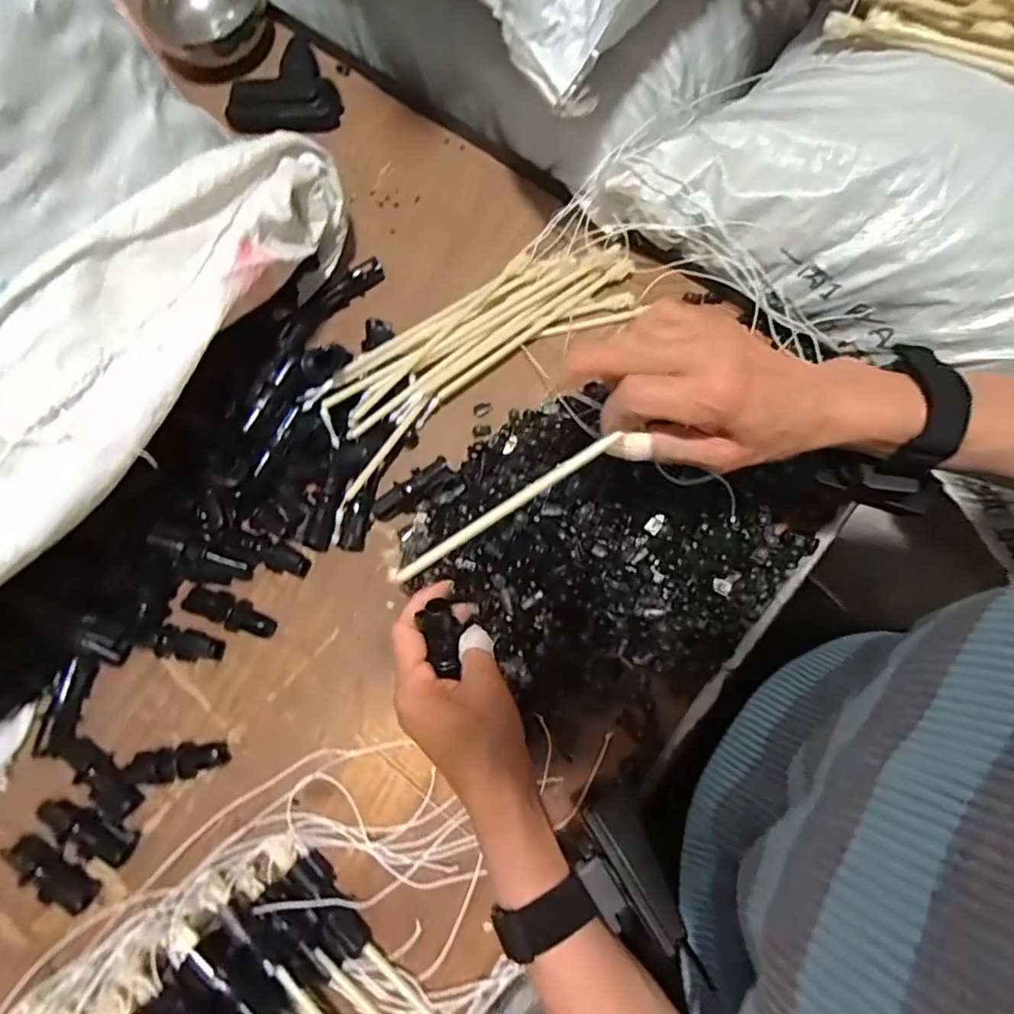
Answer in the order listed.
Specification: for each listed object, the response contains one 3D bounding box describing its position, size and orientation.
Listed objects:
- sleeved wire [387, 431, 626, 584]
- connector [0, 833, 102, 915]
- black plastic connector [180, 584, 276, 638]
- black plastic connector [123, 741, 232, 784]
[{"bbox_3d":[-0.007,0.004,0.337,0.141,0.009,0.010,-33,77,4],"label":"sleeved wire"},{"bbox_3d":[-0.302,0.242,0.397,0.067,0.024,0.018,31,76,10],"label":"connector"},{"bbox_3d":[-0.209,0.079,0.449,0.067,0.019,0.023,18,74,7],"label":"black plastic connector"},{"bbox_3d":[-0.230,0.177,0.415,0.067,0.015,0.023,-11,73,-2],"label":"black plastic connector"}]

